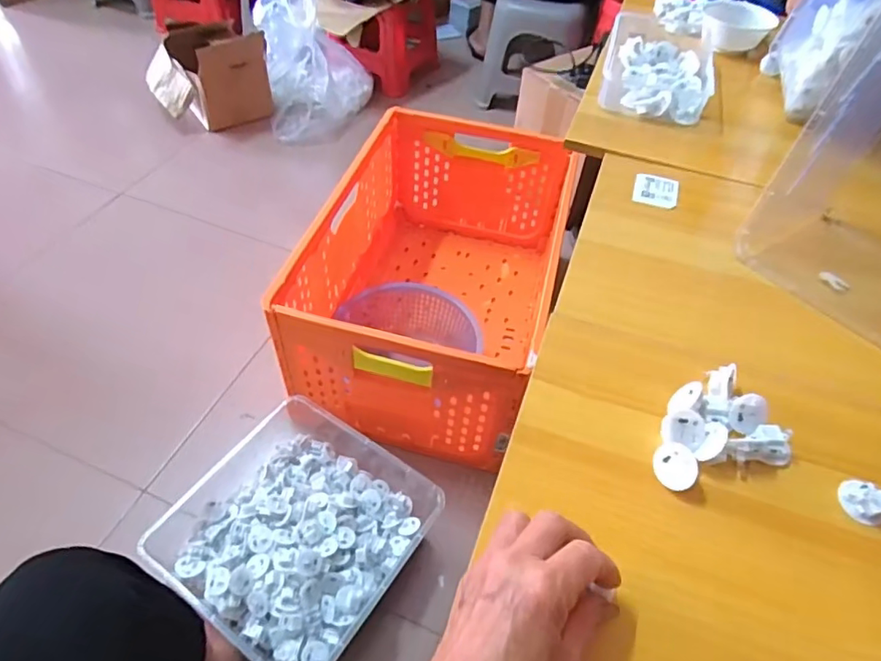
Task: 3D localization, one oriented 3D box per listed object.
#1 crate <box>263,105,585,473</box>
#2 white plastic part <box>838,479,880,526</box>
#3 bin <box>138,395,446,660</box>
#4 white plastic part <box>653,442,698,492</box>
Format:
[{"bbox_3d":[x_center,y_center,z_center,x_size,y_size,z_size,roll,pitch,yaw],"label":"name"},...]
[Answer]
[{"bbox_3d":[-0.009,-0.112,1.058,0.379,0.298,0.615,11,50,7],"label":"crate"},{"bbox_3d":[0.310,0.123,0.406,0.022,0.020,0.033,-18,53,-17],"label":"white plastic part"},{"bbox_3d":[-0.201,0.275,0.794,0.328,0.082,0.317,29,54,20],"label":"bin"},{"bbox_3d":[0.177,0.103,0.418,0.031,0.016,0.034,-33,55,26],"label":"white plastic part"}]

